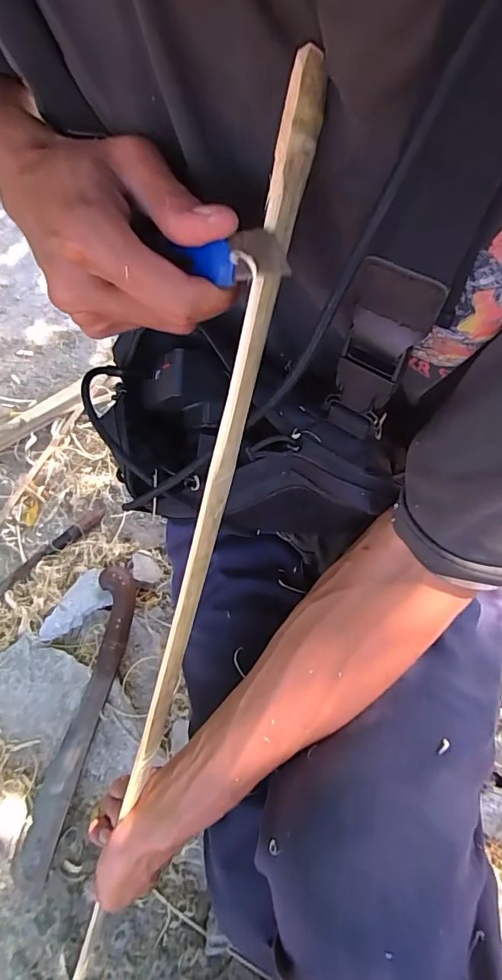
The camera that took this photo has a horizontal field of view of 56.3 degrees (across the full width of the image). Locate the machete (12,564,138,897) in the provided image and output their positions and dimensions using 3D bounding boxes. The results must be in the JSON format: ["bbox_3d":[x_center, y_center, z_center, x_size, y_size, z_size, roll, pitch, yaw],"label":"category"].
[{"bbox_3d":[-0.233,0.309,0.658,0.063,0.039,0.399,8,67,8],"label":"machete"}]

